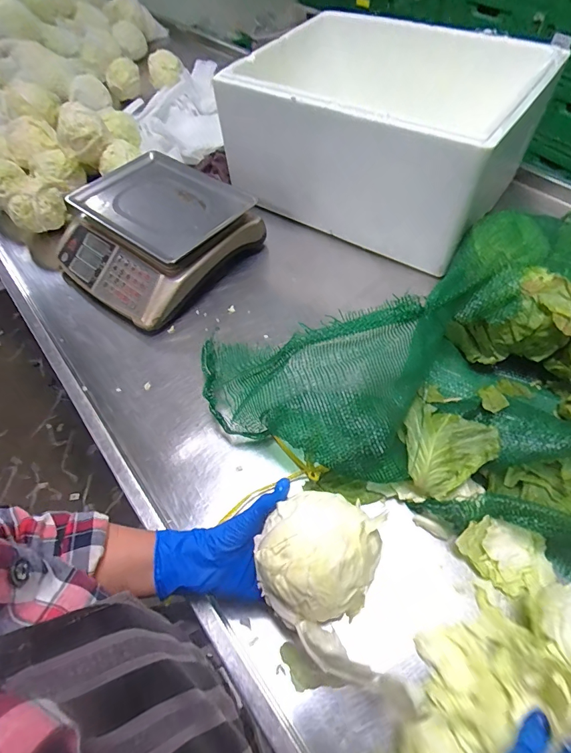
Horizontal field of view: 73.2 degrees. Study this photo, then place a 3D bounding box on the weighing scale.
[{"bbox_3d":[-0.279,-0.305,0.817,0.344,0.123,0.344,34,64,22],"label":"weighing scale"}]

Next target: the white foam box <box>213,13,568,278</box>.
[{"bbox_3d":[0.225,-0.564,0.865,0.579,0.279,0.520,30,63,20],"label":"white foam box"}]

